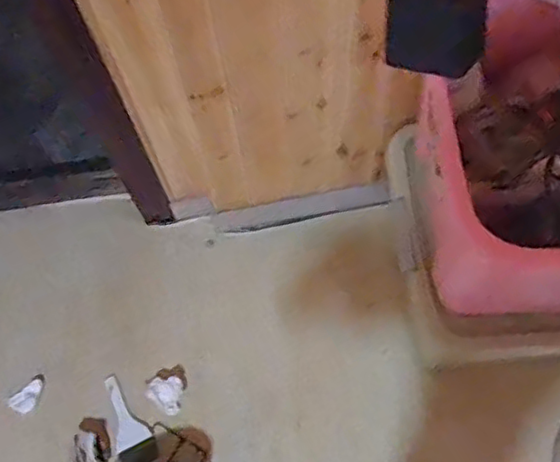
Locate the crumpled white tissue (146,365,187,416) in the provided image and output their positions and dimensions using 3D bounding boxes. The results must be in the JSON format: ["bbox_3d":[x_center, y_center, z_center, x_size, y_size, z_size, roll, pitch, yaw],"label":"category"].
[{"bbox_3d":[-0.225,0.323,1.285,0.079,0.017,0.091,-21,63,-8],"label":"crumpled white tissue"}]

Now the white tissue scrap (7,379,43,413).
[{"bbox_3d":[-0.508,0.336,1.286,0.046,0.007,0.070,40,71,21],"label":"white tissue scrap"}]

